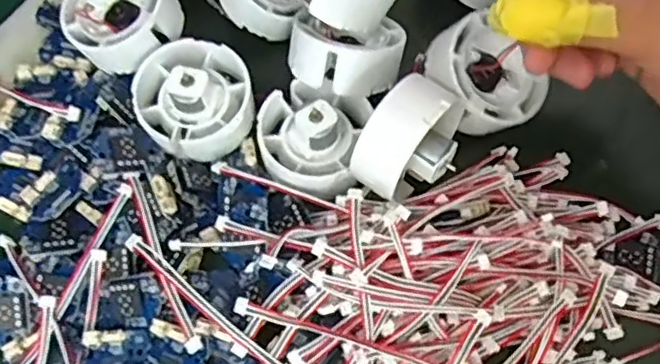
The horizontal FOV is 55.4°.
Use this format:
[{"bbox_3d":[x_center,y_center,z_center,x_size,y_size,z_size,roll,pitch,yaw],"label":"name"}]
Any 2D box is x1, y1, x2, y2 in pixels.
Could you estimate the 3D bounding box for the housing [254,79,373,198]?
[{"bbox_3d":[-0.010,-0.021,0.285,0.048,0.024,0.051,7,64,7],"label":"housing"}]

